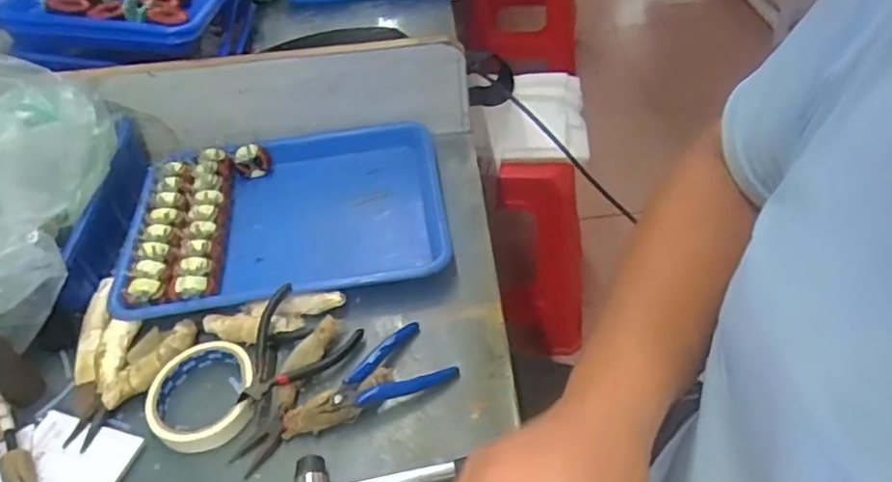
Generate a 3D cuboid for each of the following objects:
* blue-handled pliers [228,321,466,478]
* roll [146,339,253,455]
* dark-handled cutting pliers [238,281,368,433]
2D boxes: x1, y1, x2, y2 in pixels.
[{"bbox_3d":[-0.084,0.133,0.528,0.183,0.031,0.065,-30,50,-22],"label":"blue-handled pliers"},{"bbox_3d":[-0.208,0.130,0.541,0.084,0.027,0.092,-3,46,3],"label":"roll"},{"bbox_3d":[-0.140,0.103,0.552,0.084,0.036,0.115,20,51,22],"label":"dark-handled cutting pliers"}]

